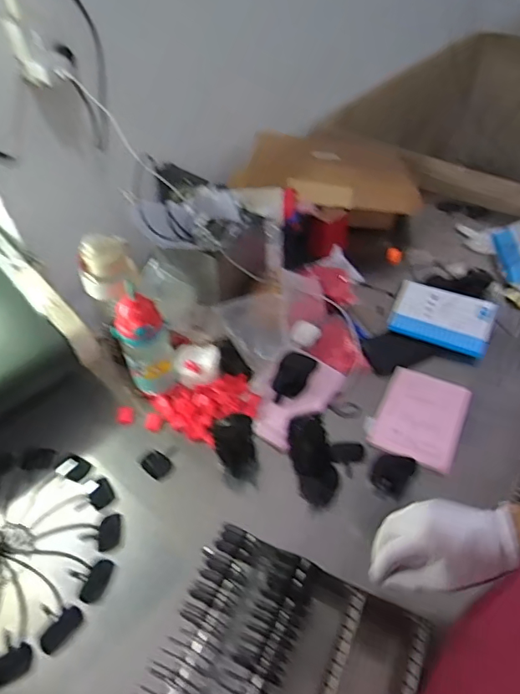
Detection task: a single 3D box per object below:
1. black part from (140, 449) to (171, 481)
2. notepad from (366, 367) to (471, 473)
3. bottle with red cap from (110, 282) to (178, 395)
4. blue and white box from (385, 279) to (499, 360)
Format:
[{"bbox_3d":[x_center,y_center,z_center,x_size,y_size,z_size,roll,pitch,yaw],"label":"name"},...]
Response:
[{"bbox_3d":[-0.167,0.189,0.804,0.045,0.013,0.039,29,56,25],"label":"black part"},{"bbox_3d":[0.269,0.114,0.835,0.131,0.013,0.182,20,52,18],"label":"notepad"},{"bbox_3d":[-0.189,-0.004,0.826,0.081,0.191,0.069,-9,49,-5],"label":"bottle with red cap"},{"bbox_3d":[0.353,-0.055,0.973,0.172,0.019,0.128,20,64,16],"label":"blue and white box"}]

